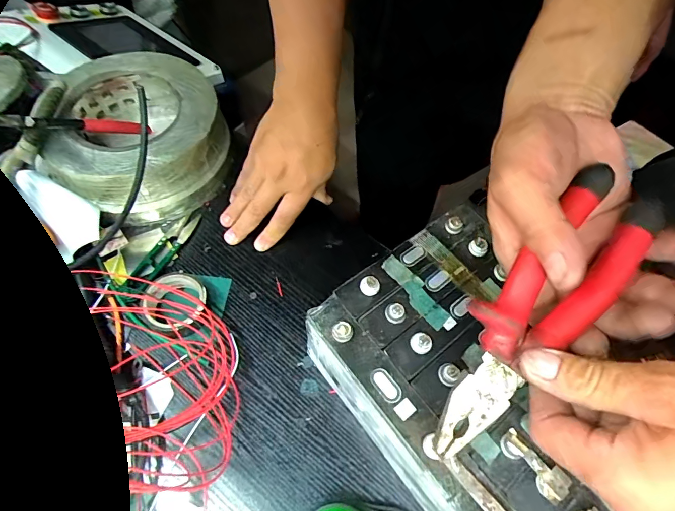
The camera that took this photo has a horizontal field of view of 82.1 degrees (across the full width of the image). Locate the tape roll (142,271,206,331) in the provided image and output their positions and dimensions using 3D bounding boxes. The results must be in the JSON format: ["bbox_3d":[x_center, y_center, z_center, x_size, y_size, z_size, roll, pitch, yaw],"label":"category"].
[{"bbox_3d":[-0.157,0.044,0.377,0.055,0.027,0.065,-33,67,-20],"label":"tape roll"}]

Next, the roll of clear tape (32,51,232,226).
[{"bbox_3d":[-0.217,-0.136,0.446,0.167,0.087,0.186,-10,61,-9],"label":"roll of clear tape"}]

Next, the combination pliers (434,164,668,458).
[{"bbox_3d":[0.117,0.036,0.235,0.054,0.028,0.188,39,89,18],"label":"combination pliers"}]

